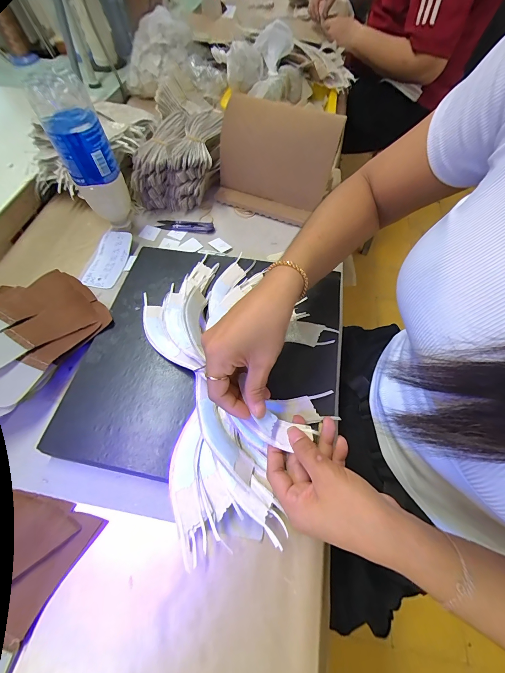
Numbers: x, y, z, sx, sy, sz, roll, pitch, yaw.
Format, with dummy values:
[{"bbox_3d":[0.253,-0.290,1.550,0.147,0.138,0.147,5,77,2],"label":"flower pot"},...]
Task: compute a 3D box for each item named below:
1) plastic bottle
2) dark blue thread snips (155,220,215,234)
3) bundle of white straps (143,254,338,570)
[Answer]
[{"bbox_3d":[-0.224,-0.239,0.394,0.063,0.210,0.061,-28,66,-15],"label":"plastic bottle"},{"bbox_3d":[-0.115,-0.189,0.485,0.099,0.008,0.023,10,62,5],"label":"dark blue thread snips"},{"bbox_3d":[-0.014,0.035,0.326,0.215,0.043,0.334,-8,61,-5],"label":"bundle of white straps"}]

